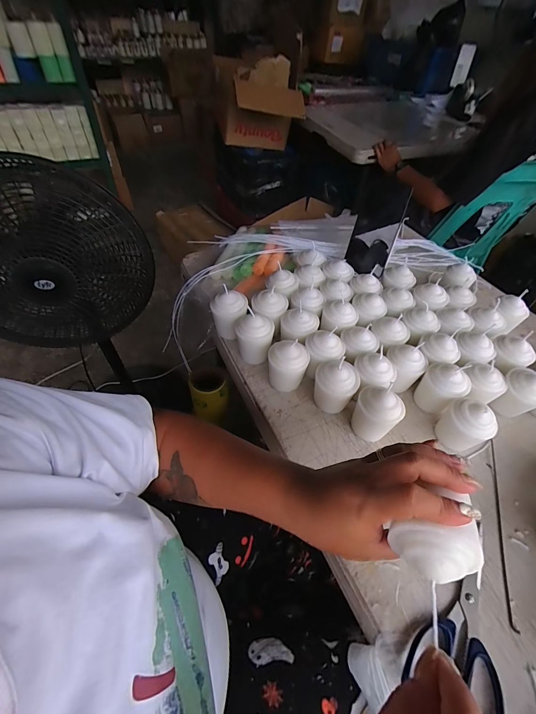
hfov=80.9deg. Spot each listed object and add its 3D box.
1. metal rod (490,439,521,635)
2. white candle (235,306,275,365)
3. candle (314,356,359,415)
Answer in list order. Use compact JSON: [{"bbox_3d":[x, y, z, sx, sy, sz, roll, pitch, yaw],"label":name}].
[{"bbox_3d":[0.272,0.191,0.370,0.010,0.010,0.212,18,51,11],"label":"metal rod"},{"bbox_3d":[-0.021,-0.032,0.486,0.055,0.072,0.052,-2,50,-6],"label":"white candle"},{"bbox_3d":[0.089,0.042,0.424,0.057,0.071,0.056,16,51,10],"label":"candle"}]

